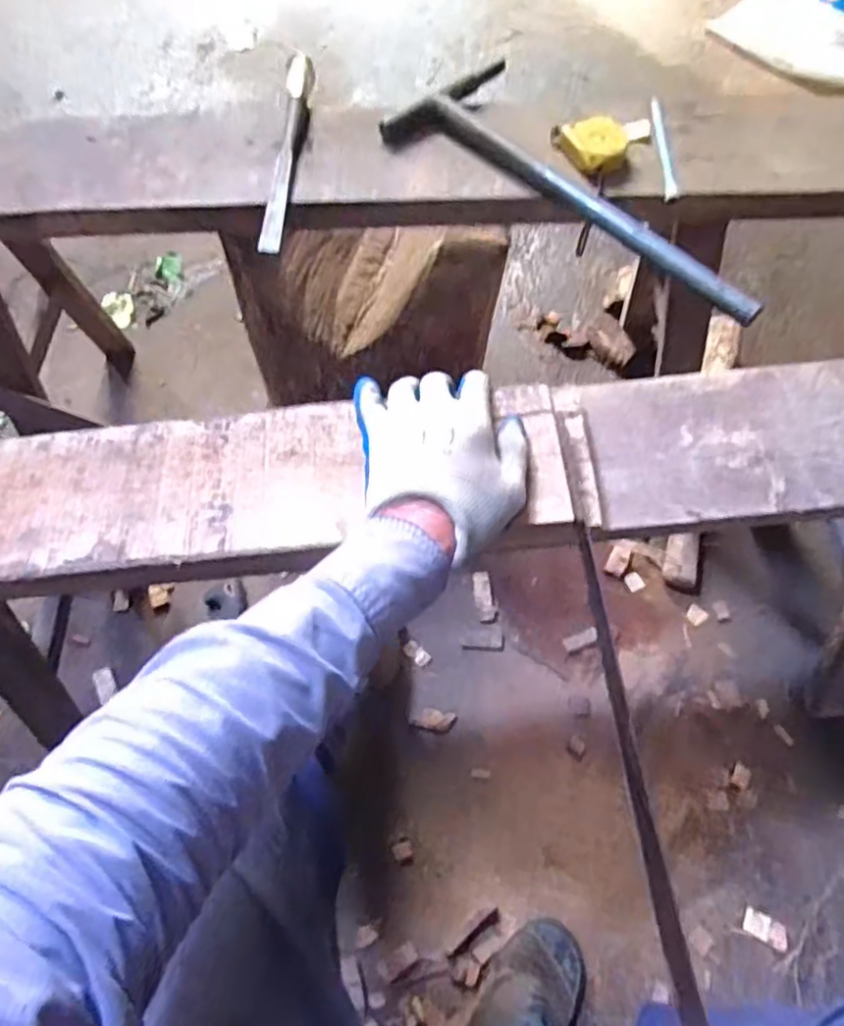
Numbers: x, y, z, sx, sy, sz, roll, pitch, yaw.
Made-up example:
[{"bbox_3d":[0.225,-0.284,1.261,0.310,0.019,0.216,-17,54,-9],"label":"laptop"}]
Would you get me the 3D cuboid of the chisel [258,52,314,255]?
[{"bbox_3d":[-0.137,-0.365,0.641,0.022,0.026,0.261,2,65,4],"label":"chisel"}]

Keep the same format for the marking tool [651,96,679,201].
[{"bbox_3d":[0.241,-0.369,0.641,0.015,0.013,0.146,0,65,3],"label":"marking tool"}]

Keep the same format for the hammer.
[{"bbox_3d":[0.162,-0.322,0.616,0.407,0.026,0.149,40,73,19],"label":"hammer"}]

